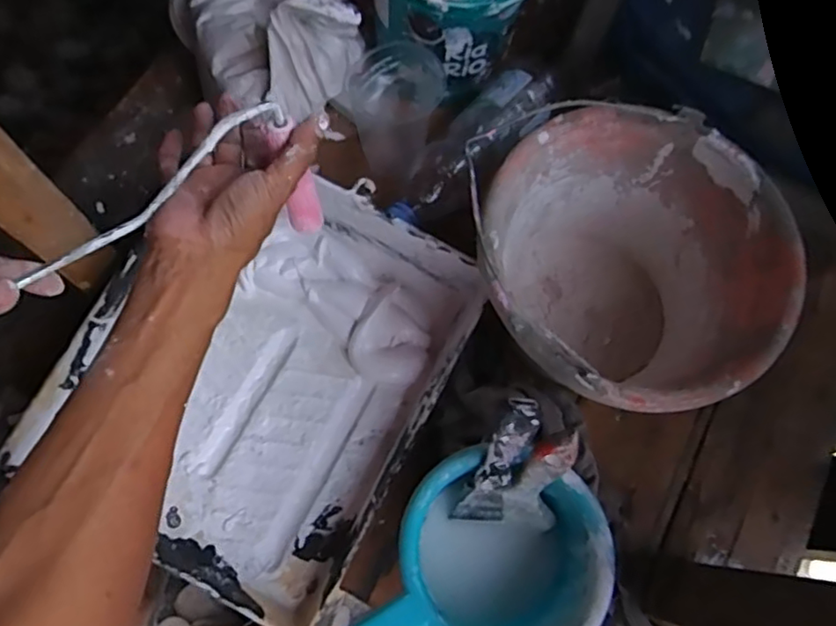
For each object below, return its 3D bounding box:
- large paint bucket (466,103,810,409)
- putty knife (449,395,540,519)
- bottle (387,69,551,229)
[{"bbox_3d":[0.165,-0.026,0.533,0.239,0.170,0.236,1,71,-3],"label":"large paint bucket"},{"bbox_3d":[0.057,0.112,0.436,0.035,0.160,0.015,14,48,2],"label":"putty knife"},{"bbox_3d":[0.052,-0.163,0.609,0.066,0.050,0.232,40,73,10],"label":"bottle"}]

